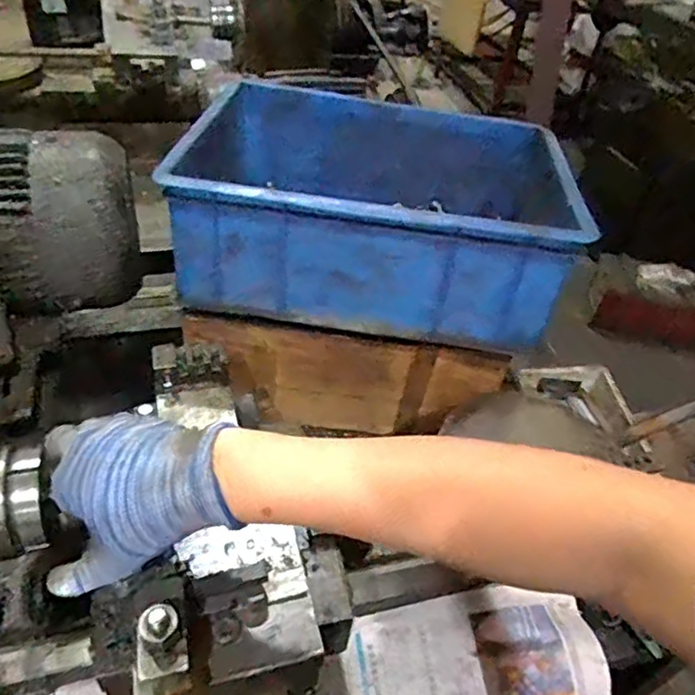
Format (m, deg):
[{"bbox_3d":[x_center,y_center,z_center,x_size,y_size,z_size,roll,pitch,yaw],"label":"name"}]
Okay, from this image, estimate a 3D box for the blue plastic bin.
[{"bbox_3d":[0.033,-0.164,0.684,0.388,0.137,0.294,9,42,1],"label":"blue plastic bin"}]

